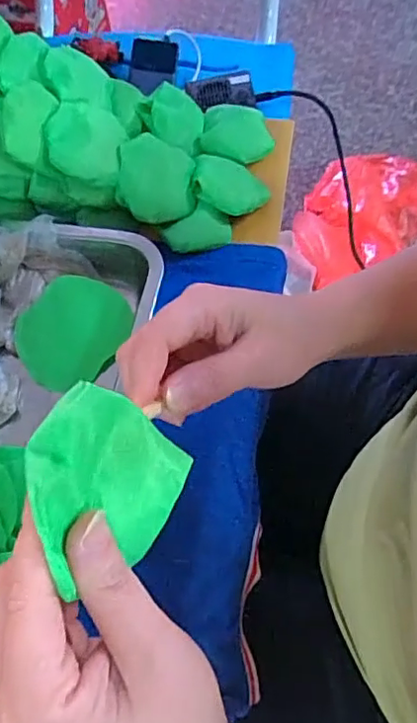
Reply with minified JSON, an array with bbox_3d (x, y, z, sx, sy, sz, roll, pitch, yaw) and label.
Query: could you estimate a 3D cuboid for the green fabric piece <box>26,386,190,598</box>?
[{"bbox_3d":[-0.034,0.045,0.198,0.009,0.068,0.058,2,55,35],"label":"green fabric piece"}]

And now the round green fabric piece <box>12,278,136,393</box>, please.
[{"bbox_3d":[-0.103,-0.023,0.438,0.067,0.007,0.086,40,76,-15],"label":"round green fabric piece"}]

